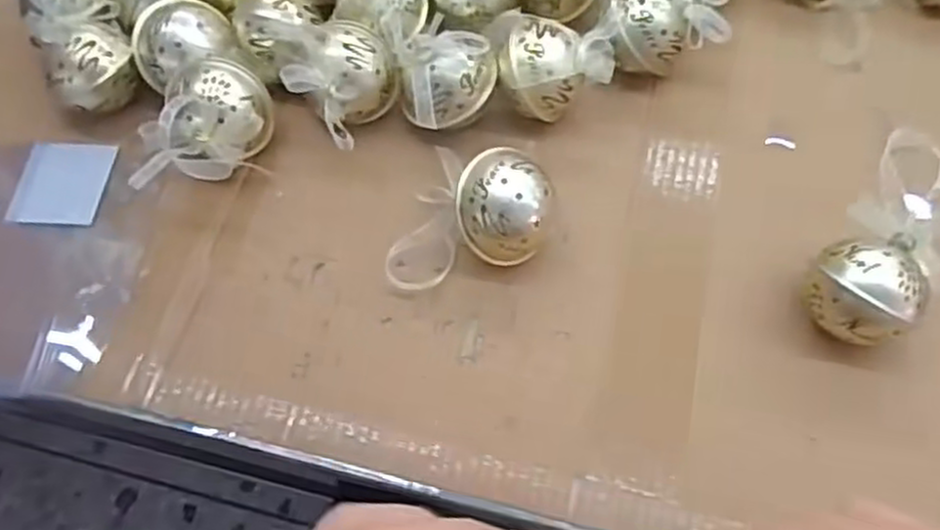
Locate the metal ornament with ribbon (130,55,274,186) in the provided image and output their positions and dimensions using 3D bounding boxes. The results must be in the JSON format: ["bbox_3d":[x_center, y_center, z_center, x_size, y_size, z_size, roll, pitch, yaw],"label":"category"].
[{"bbox_3d":[-0.147,-0.070,0.430,0.058,0.058,0.085,8,60,6],"label":"metal ornament with ribbon"}]

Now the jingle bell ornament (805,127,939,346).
[{"bbox_3d":[0.209,-0.007,0.379,0.053,0.067,0.107,32,65,18],"label":"jingle bell ornament"}]

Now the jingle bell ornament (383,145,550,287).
[{"bbox_3d":[0.002,-0.025,0.408,0.075,0.061,0.081,-1,65,1],"label":"jingle bell ornament"}]

